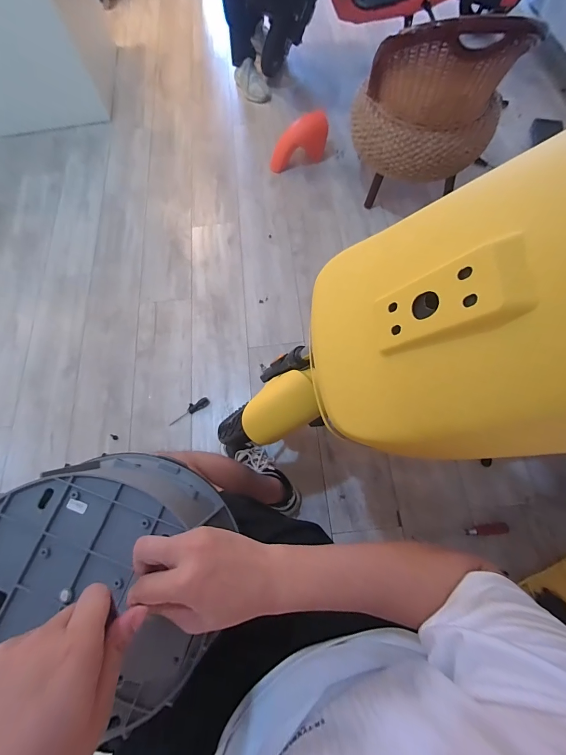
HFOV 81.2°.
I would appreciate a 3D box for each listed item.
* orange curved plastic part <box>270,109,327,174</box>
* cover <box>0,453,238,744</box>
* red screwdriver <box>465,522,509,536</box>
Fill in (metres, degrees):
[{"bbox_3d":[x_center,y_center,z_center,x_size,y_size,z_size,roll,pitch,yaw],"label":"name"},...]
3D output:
[{"bbox_3d":[0.063,-1.019,1.422,0.258,0.170,0.085,-25,71,-8],"label":"orange curved plastic part"},{"bbox_3d":[-0.191,0.204,0.381,0.253,0.131,0.220,22,69,4],"label":"cover"},{"bbox_3d":[0.588,0.439,0.952,0.127,0.024,0.029,-5,69,-1],"label":"red screwdriver"}]

